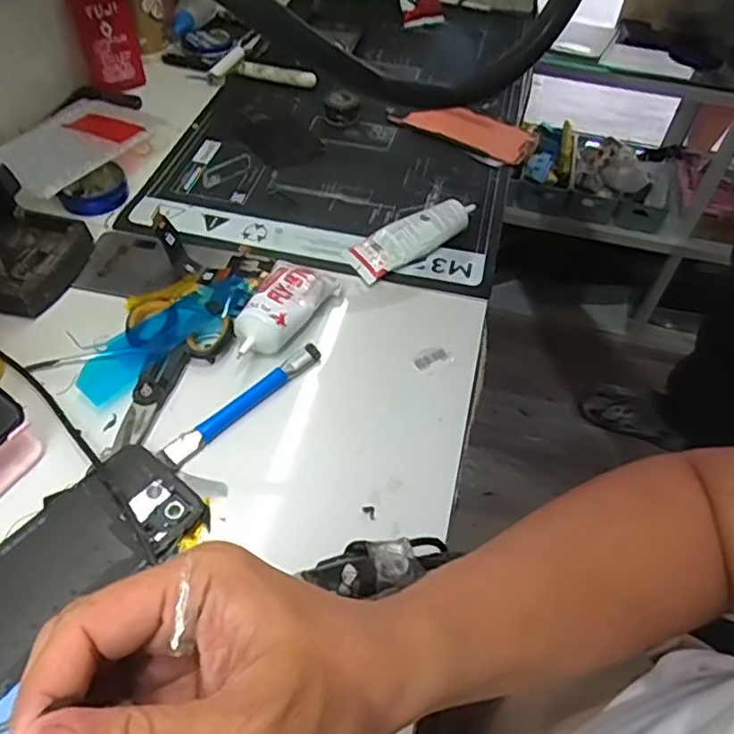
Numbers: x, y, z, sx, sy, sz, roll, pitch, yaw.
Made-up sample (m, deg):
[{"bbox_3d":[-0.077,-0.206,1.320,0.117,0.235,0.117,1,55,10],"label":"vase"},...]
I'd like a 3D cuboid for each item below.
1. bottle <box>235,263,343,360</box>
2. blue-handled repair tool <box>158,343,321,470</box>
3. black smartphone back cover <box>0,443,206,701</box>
[{"bbox_3d":[-0.067,-0.048,0.490,0.049,0.031,0.111,24,52,15],"label":"bottle"},{"bbox_3d":[-0.086,0.022,0.445,0.017,0.008,0.134,36,56,23],"label":"blue-handled repair tool"},{"bbox_3d":[-0.175,0.113,0.364,0.072,0.006,0.157,34,55,21],"label":"black smartphone back cover"}]

